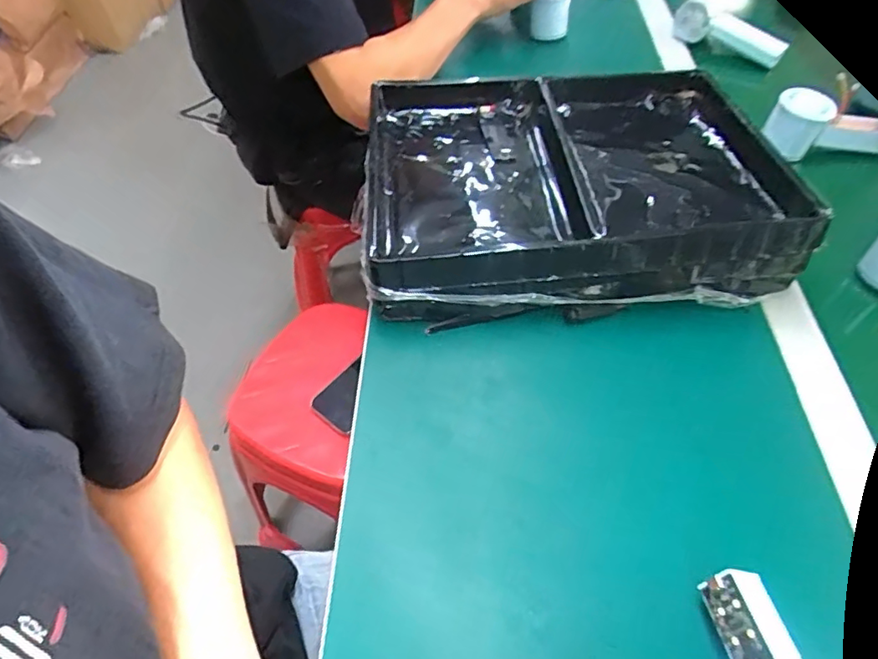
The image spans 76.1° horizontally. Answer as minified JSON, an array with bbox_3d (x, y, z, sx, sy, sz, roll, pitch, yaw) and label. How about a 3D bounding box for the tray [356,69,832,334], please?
[{"bbox_3d":[0.121,-0.148,0.551,0.400,0.066,0.302,-7,53,-5],"label":"tray"}]

